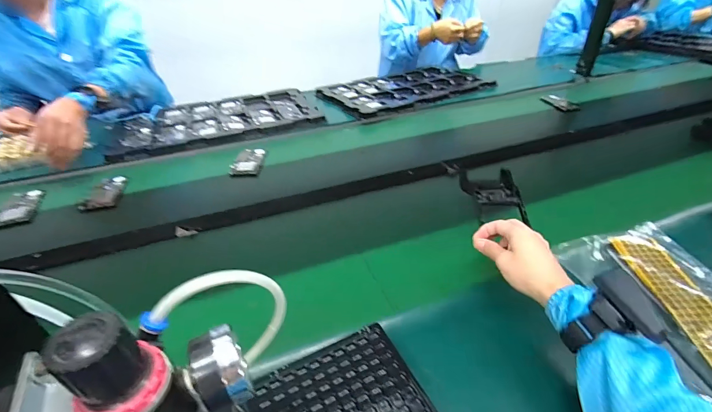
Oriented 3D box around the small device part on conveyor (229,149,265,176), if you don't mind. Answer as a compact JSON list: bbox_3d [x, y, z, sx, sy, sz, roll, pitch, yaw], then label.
[{"bbox_3d":[-0.258,-0.105,0.851,0.072,0.018,0.099,-6,37,-6],"label":"small device part on conveyor"}]

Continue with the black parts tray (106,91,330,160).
[{"bbox_3d":[-0.393,-0.252,1.044,0.537,0.035,0.322,-14,37,-18],"label":"black parts tray"}]

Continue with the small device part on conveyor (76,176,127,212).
[{"bbox_3d":[-0.530,-0.028,0.765,0.064,0.021,0.123,-4,37,-4],"label":"small device part on conveyor"}]

